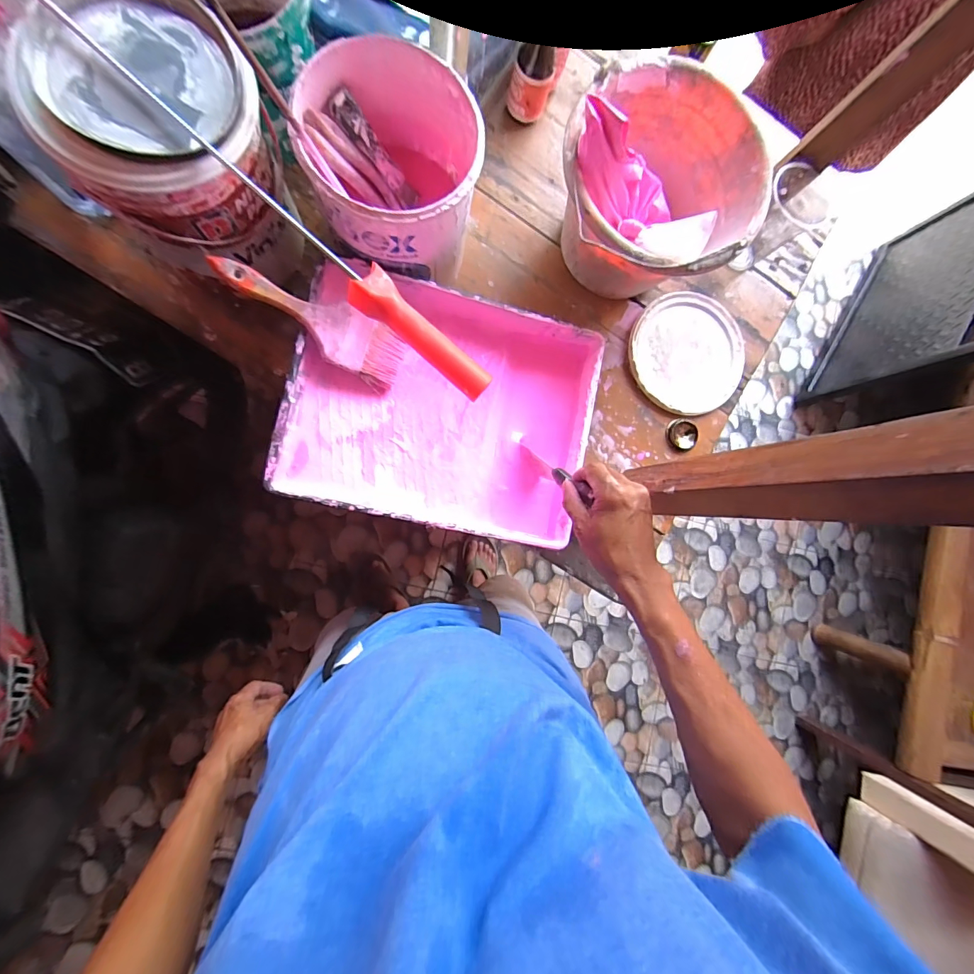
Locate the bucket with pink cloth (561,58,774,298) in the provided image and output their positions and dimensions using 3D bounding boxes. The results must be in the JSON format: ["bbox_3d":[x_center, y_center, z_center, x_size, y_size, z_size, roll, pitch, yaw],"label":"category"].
[{"bbox_3d":[0.207,-0.355,0.519,0.237,0.187,0.220,0,87,-8],"label":"bucket with pink cloth"}]

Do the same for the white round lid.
[{"bbox_3d":[0.303,-0.200,0.633,0.175,0.008,0.176,0,87,-8],"label":"white round lid"}]

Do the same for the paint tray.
[{"bbox_3d":[-0.049,-0.092,0.523,0.357,0.073,0.278,11,86,-7],"label":"paint tray"}]

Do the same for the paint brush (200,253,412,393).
[{"bbox_3d":[-0.187,-0.183,0.463,0.201,0.015,0.067,25,84,-30],"label":"paint brush"}]

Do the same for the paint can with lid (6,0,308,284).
[{"bbox_3d":[-0.301,-0.330,0.429,0.166,0.177,0.165,0,87,-8],"label":"paint can with lid"}]

